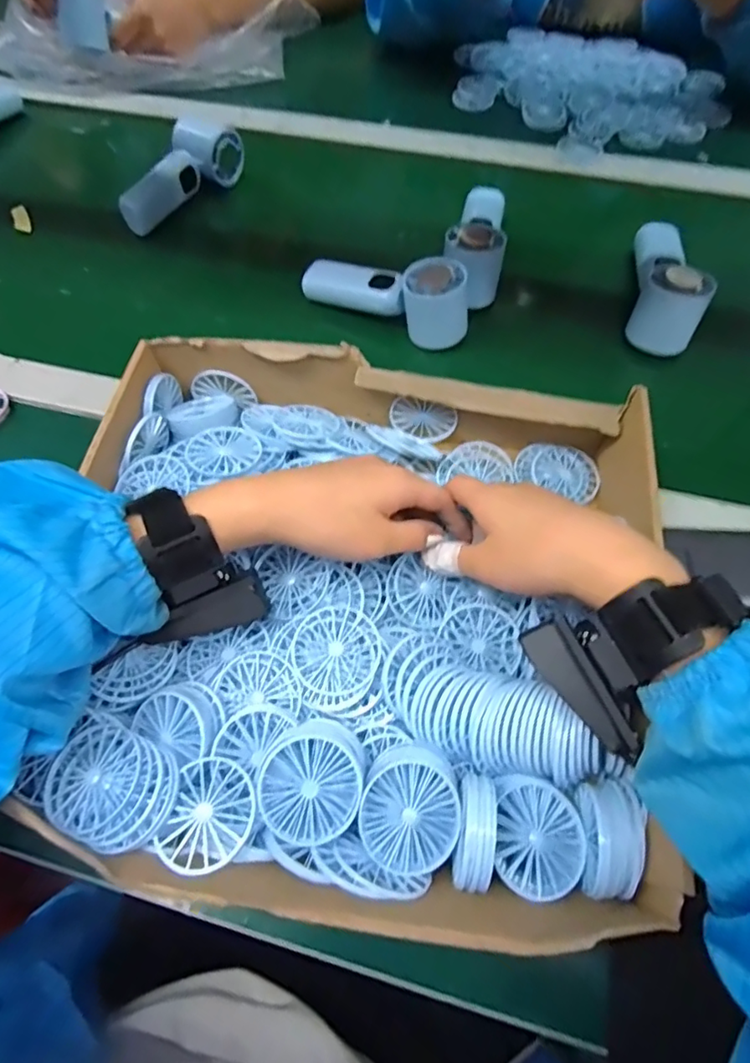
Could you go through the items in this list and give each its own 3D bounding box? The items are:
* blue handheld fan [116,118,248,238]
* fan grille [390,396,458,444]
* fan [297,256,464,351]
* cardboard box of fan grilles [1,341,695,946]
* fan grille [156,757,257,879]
[{"bbox_3d":[-0.215,-0.379,0.590,0.048,0.055,0.165,32,68,15],"label":"blue handheld fan"},{"bbox_3d":[0.037,-0.084,0.420,0.049,0.038,0.010,11,64,6],"label":"fan grille"},{"bbox_3d":[0.011,-0.220,0.492,0.152,0.056,0.047,25,66,13],"label":"fan"},{"bbox_3d":[-0.001,0.038,0.337,0.353,0.064,0.330,4,64,2],"label":"cardboard box of fan grilles"},{"bbox_3d":[-0.080,0.137,0.264,0.042,0.008,0.049,12,64,7],"label":"fan grille"}]

